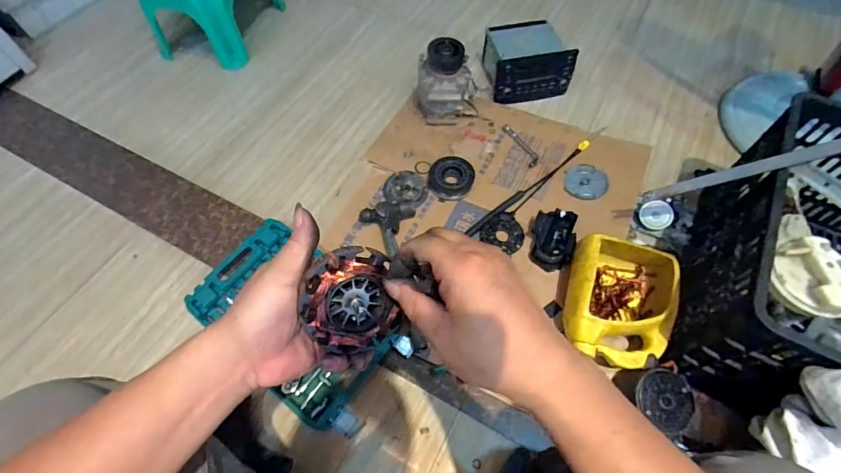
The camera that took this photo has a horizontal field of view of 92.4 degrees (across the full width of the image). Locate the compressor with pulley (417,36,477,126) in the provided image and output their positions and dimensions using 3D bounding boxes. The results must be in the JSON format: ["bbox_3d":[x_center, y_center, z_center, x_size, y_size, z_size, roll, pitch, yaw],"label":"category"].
[{"bbox_3d":[0.057,-0.384,1.004,0.143,0.187,0.127,6,61,4],"label":"compressor with pulley"}]

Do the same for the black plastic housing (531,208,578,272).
[{"bbox_3d":[0.273,0.007,0.832,0.080,0.060,0.121,12,61,7],"label":"black plastic housing"}]

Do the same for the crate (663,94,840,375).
[{"bbox_3d":[0.679,0.050,0.663,0.357,0.277,0.482,28,64,15],"label":"crate"}]

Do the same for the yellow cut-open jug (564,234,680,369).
[{"bbox_3d":[0.365,0.121,0.743,0.181,0.106,0.225,17,62,10],"label":"yellow cut-open jug"}]

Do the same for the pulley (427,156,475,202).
[{"bbox_3d":[0.073,-0.137,0.944,0.108,0.038,0.098,-10,61,-5],"label":"pulley"}]

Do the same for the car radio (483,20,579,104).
[{"bbox_3d":[0.287,-0.479,1.093,0.201,0.120,0.201,-1,59,1],"label":"car radio"}]

